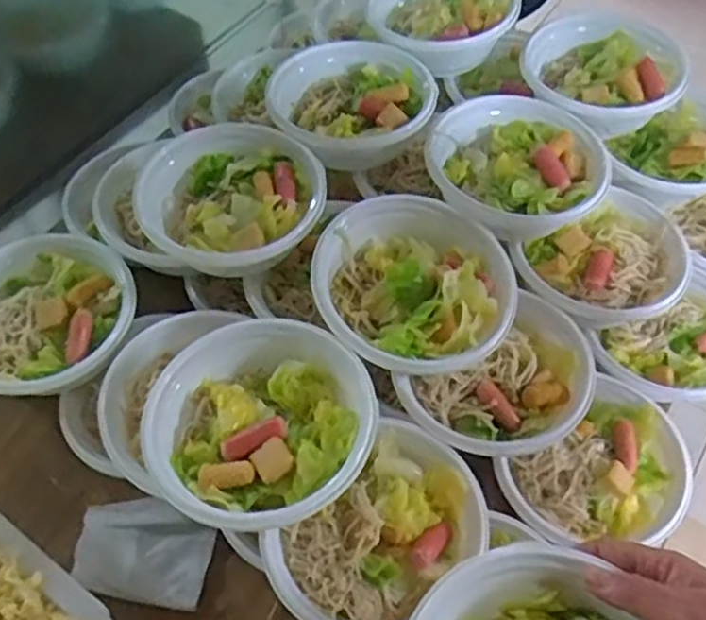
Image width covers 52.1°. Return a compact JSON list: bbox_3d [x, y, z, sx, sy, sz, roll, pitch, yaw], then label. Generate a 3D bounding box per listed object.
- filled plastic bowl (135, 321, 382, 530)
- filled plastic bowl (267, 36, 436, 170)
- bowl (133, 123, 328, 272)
[{"bbox_3d":[-0.063,0.082,0.523,0.154,0.054,0.154,0,55,0],"label":"filled plastic bowl"},{"bbox_3d":[-0.001,-0.199,0.708,0.163,0.053,0.136,-26,59,-17],"label":"filled plastic bowl"},{"bbox_3d":[-0.104,-0.104,0.641,0.152,0.068,0.145,0,55,0],"label":"bowl"}]

